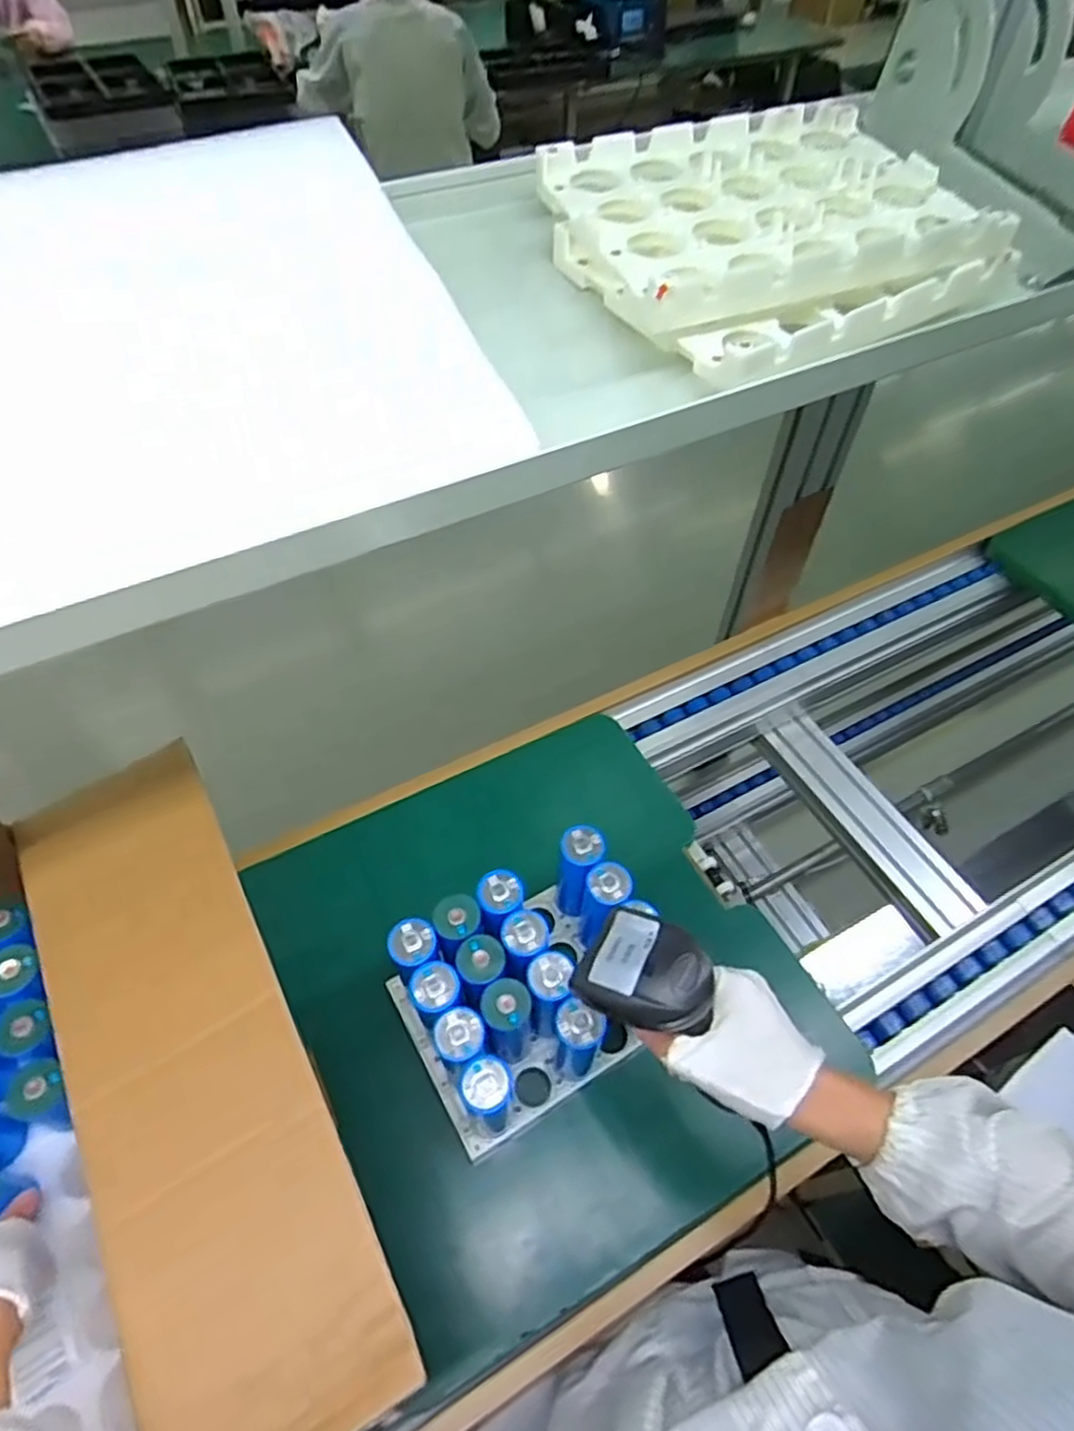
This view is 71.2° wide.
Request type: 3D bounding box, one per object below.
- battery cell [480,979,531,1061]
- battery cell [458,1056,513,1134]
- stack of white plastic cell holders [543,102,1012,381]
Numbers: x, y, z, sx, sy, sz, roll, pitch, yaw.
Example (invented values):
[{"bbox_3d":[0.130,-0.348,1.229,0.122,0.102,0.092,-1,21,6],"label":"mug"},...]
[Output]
[{"bbox_3d":[-0.024,0.267,0.645,0.041,0.126,0.041,1,53,-1],"label":"battery cell"},{"bbox_3d":[-0.040,0.311,0.610,0.038,0.138,0.035,1,53,-1],"label":"battery cell"},{"bbox_3d":[0.143,-0.307,0.472,0.258,0.049,0.217,-24,58,-18],"label":"stack of white plastic cell holders"}]

